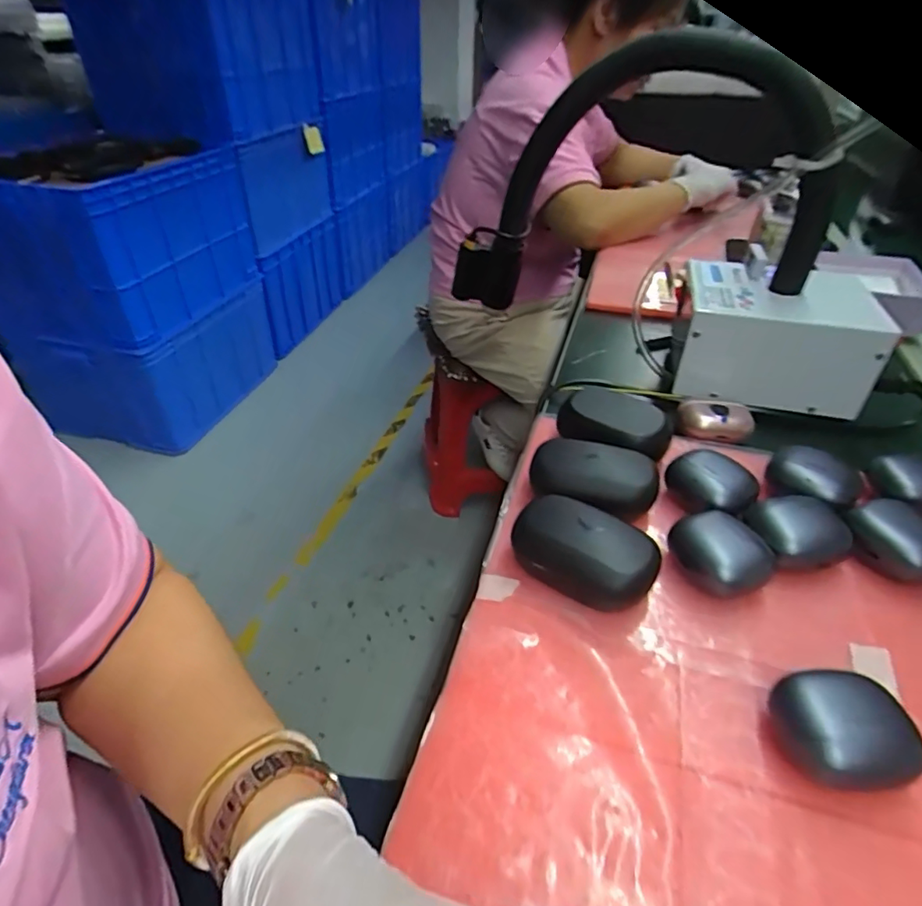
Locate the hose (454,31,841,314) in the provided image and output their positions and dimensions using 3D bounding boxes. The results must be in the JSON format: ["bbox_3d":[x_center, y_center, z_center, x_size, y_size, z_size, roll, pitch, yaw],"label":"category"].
[{"bbox_3d":[0.147,-0.231,0.492,0.324,0.230,0.102,8,39,9],"label":"hose"}]

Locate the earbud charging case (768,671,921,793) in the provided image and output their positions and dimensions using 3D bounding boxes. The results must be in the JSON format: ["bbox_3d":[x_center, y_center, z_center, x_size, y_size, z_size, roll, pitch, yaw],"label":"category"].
[{"bbox_3d":[0.174,0.128,0.248,0.054,0.030,0.048,-5,38,-4],"label":"earbud charging case"}]

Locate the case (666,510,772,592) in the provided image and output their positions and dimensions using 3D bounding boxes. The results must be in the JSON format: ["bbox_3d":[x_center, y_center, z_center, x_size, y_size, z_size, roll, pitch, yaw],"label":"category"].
[{"bbox_3d":[0.158,0.062,0.330,0.043,0.031,0.049,-19,41,-20],"label":"case"}]

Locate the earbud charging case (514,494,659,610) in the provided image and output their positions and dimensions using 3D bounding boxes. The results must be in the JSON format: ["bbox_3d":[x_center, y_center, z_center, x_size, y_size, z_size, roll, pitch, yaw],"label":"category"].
[{"bbox_3d":[0.075,0.061,0.330,0.084,0.037,0.052,23,45,28],"label":"earbud charging case"}]

